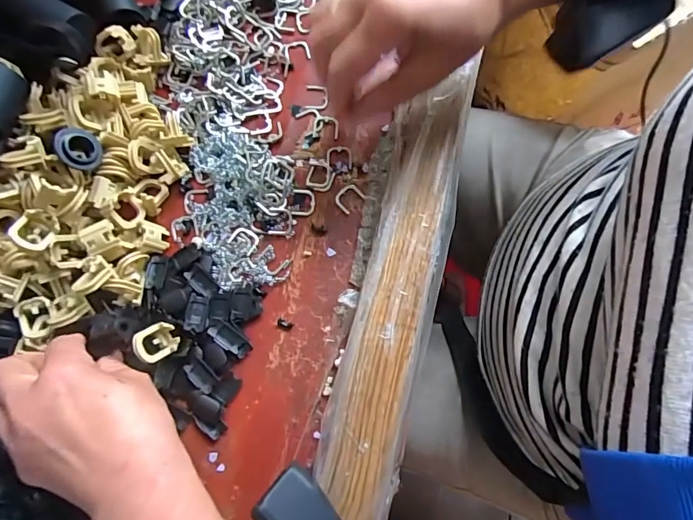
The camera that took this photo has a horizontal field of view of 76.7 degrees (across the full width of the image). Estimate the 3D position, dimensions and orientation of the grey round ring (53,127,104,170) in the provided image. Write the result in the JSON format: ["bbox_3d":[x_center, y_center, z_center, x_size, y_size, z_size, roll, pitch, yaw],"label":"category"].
[{"bbox_3d":[-0.169,-0.069,0.277,0.026,0.009,0.026,5,80,-33],"label":"grey round ring"}]

